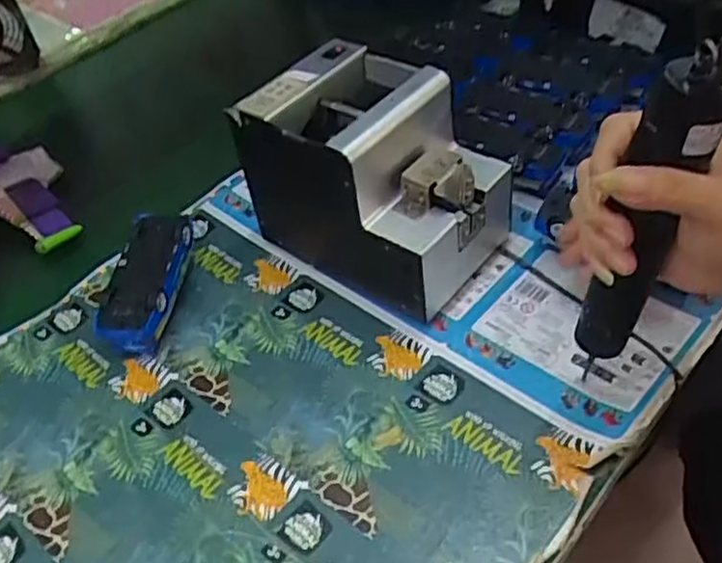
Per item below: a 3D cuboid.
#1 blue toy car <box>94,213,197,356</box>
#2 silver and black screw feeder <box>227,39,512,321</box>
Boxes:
[{"bbox_3d":[-0.174,0.001,0.590,0.056,0.046,0.129,-2,46,7],"label":"blue toy car"},{"bbox_3d":[0.010,-0.084,0.560,0.182,0.152,0.116,29,57,33],"label":"silver and black screw feeder"}]

